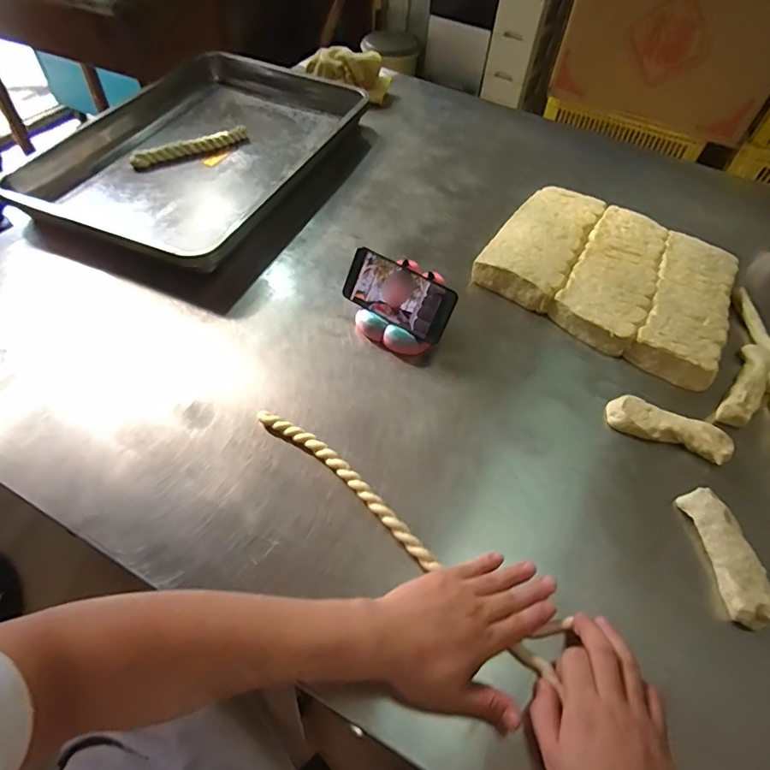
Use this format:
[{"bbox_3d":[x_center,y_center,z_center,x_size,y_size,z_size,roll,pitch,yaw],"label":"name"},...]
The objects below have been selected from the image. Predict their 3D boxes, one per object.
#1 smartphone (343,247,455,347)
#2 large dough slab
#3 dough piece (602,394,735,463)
[{"bbox_3d":[0.017,-0.121,0.652,0.159,0.073,0.014,31,19,23],"label":"smartphone"},{"bbox_3d":[0.345,-0.175,0.743,0.354,0.050,0.278,31,57,17],"label":"large dough slab"},{"bbox_3d":[0.345,0.054,0.591,0.139,0.027,0.045,22,55,11],"label":"dough piece"}]

